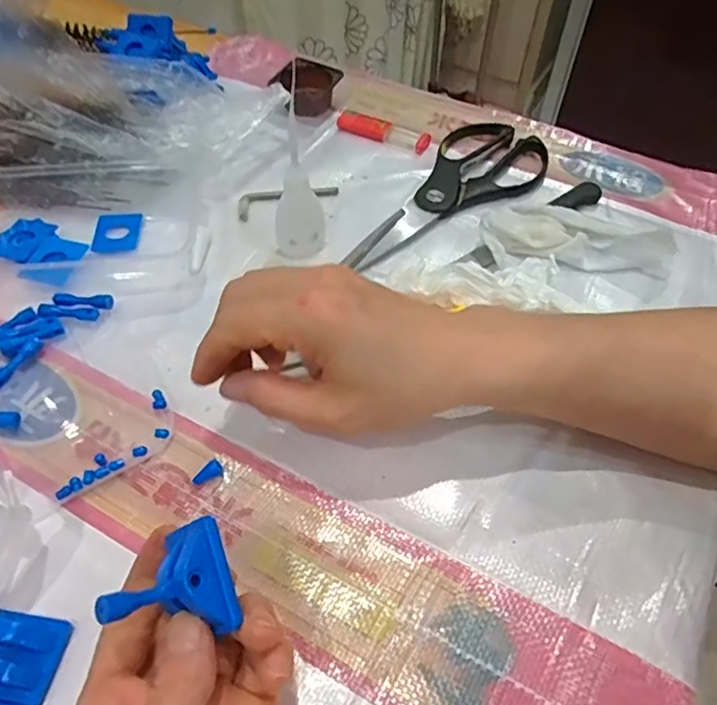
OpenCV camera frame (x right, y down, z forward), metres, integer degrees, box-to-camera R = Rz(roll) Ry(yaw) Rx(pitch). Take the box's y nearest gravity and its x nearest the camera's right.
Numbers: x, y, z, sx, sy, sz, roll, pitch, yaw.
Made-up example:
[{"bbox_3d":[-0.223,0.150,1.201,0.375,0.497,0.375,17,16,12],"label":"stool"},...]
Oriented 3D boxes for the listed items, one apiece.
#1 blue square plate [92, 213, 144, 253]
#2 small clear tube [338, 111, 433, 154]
[{"bbox_3d":[-0.176,-0.088,0.423,0.033,0.004,0.040,-2,53,-4],"label":"blue square plate"},{"bbox_3d":[0.020,-0.191,0.500,0.082,0.013,0.018,19,55,12],"label":"small clear tube"}]

